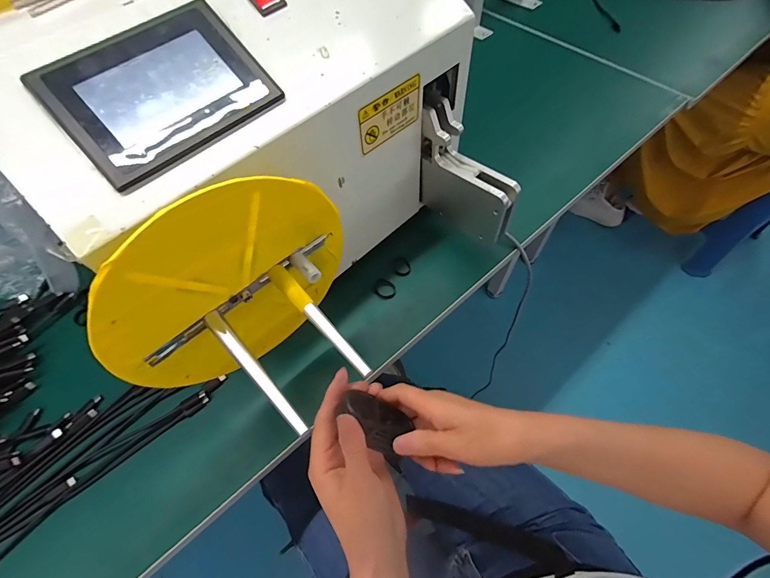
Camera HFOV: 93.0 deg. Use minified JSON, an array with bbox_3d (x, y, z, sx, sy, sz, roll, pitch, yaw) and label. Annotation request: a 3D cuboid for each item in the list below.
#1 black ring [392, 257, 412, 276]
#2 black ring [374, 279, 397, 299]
[{"bbox_3d":[0.022,-0.031,0.494,0.023,0.005,0.029,-11,60,-3],"label":"black ring"},{"bbox_3d":[0.001,-0.001,0.476,0.027,0.007,0.026,-2,60,3],"label":"black ring"}]

